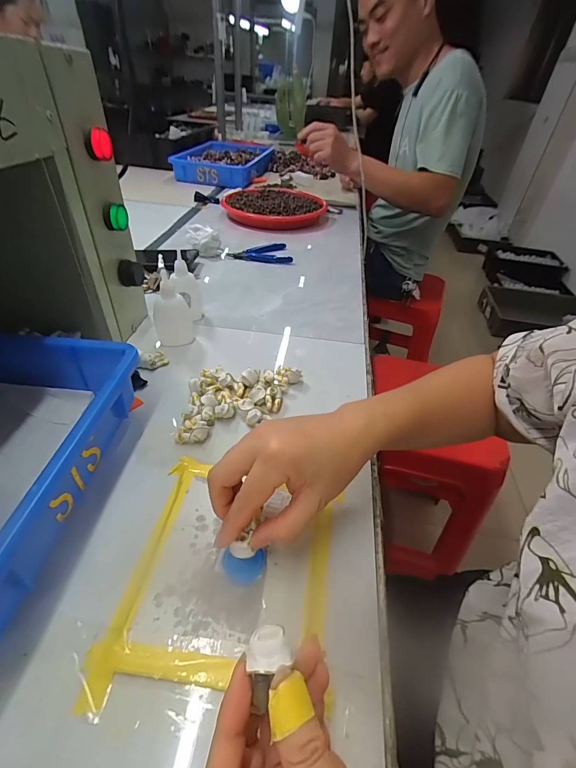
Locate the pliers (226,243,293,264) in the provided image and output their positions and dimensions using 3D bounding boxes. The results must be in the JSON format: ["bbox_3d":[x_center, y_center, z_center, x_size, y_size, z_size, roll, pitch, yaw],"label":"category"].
[{"bbox_3d":[-0.053,-0.258,0.701,0.122,0.015,0.084,5,40,-1],"label":"pliers"}]

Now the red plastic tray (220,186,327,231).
[{"bbox_3d":[-0.032,-0.447,0.889,0.235,0.043,0.237,8,40,2],"label":"red plastic tray"}]

